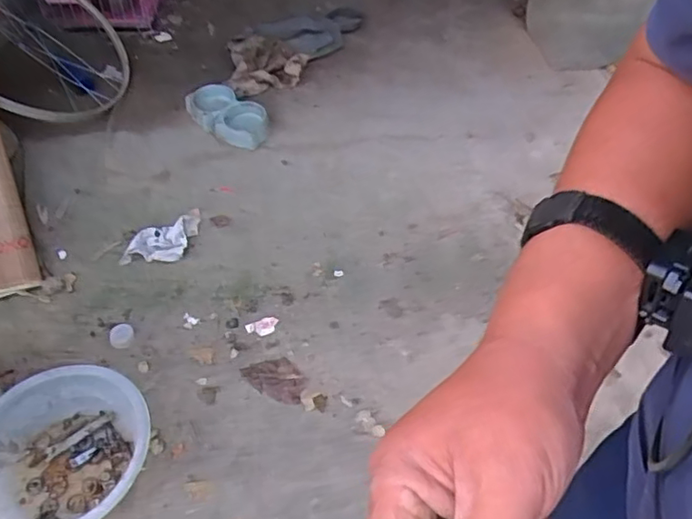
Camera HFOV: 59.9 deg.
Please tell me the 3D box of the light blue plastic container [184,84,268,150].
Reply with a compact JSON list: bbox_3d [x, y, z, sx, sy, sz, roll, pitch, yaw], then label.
[{"bbox_3d":[-0.342,-0.427,1.767,0.290,0.054,0.170,36,60,23],"label":"light blue plastic container"}]

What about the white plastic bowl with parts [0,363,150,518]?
[{"bbox_3d":[-0.543,0.380,1.152,0.325,0.110,0.320,1,52,-1],"label":"white plastic bowl with parts"}]

